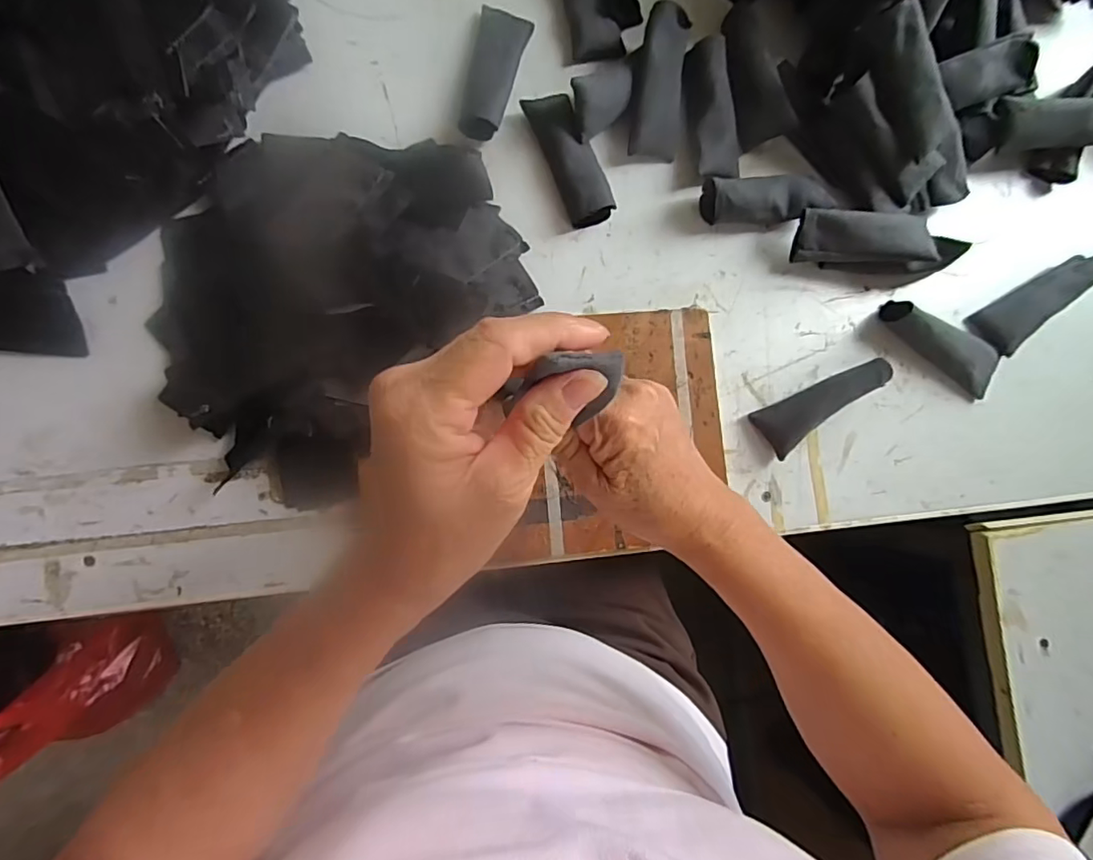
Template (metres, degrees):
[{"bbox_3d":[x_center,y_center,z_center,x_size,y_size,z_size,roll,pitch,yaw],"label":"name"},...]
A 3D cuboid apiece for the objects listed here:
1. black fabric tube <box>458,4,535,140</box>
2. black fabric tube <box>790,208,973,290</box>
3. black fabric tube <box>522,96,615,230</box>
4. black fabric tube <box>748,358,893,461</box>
[{"bbox_3d":[-0.042,-0.278,0.423,0.037,0.026,0.102,16,84,-4],"label":"black fabric tube"},{"bbox_3d":[0.259,-0.145,0.431,0.130,0.039,0.043,3,85,-5],"label":"black fabric tube"},{"bbox_3d":[0.020,-0.209,0.422,0.036,0.023,0.103,-22,87,-6],"label":"black fabric tube"},{"bbox_3d":[0.214,-0.017,0.422,0.100,0.035,0.038,-26,88,-7],"label":"black fabric tube"}]

